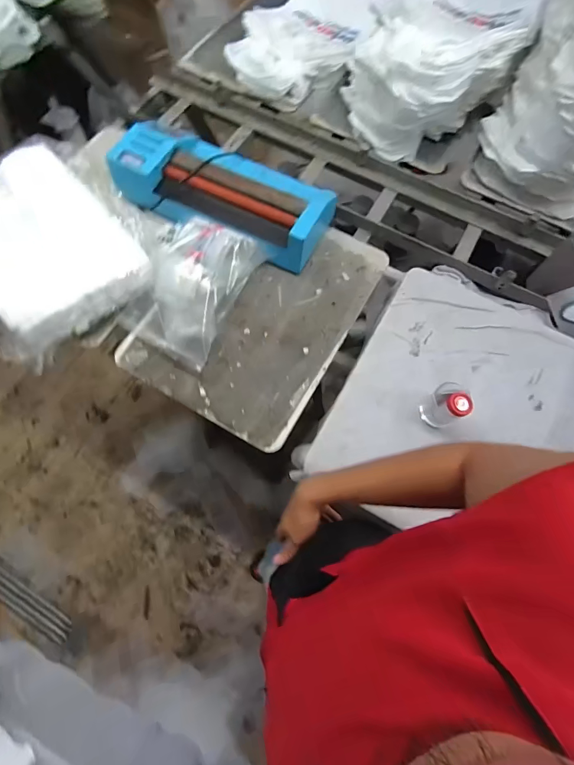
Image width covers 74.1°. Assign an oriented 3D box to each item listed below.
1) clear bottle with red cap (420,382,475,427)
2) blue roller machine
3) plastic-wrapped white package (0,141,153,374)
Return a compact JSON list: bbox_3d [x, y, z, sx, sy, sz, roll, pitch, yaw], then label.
[{"bbox_3d":[0.304,0.041,0.737,0.060,0.097,0.077,-15,71,-6],"label":"clear bottle with red cap"},{"bbox_3d":[-0.140,-0.449,0.899,0.483,0.121,0.232,23,71,6],"label":"blue roller machine"},{"bbox_3d":[-0.554,-0.299,0.825,0.343,0.096,0.446,-40,76,-14],"label":"plastic-wrapped white package"}]

